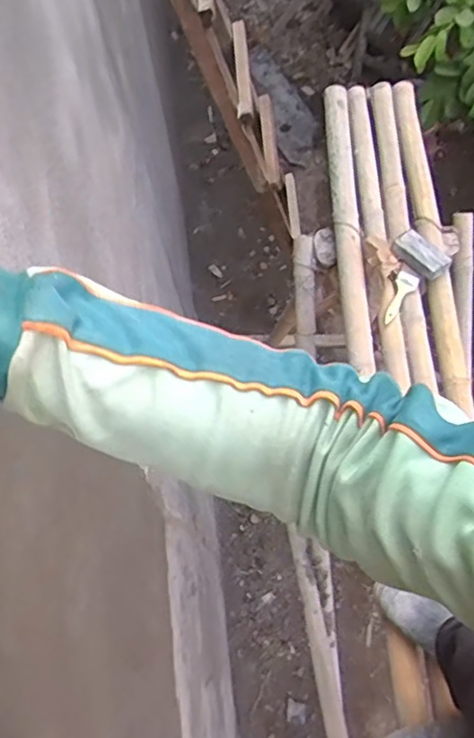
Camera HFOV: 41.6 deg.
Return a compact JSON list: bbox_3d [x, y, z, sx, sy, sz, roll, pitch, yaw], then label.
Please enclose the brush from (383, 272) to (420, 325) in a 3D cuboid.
[{"bbox_3d":[0.404,-0.177,1.561,0.055,0.011,0.141,27,88,12],"label":"brush"}]

